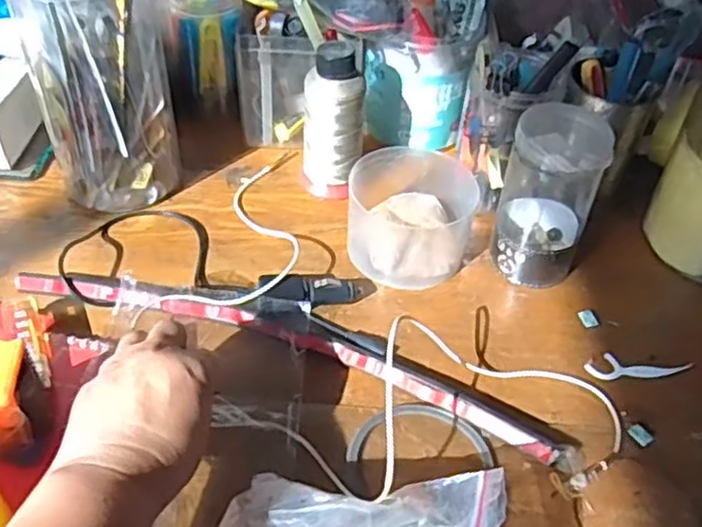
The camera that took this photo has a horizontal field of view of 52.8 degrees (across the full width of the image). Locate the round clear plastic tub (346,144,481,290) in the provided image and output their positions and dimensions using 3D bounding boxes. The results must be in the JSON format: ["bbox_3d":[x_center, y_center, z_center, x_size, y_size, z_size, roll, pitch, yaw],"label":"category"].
[{"bbox_3d":[0.046,-0.041,0.552,0.095,0.063,0.101,2,41,-2],"label":"round clear plastic tub"}]

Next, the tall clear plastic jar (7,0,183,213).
[{"bbox_3d":[-0.193,-0.151,0.550,0.095,0.200,0.101,2,41,-2],"label":"tall clear plastic jar"}]

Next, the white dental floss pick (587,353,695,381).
[{"bbox_3d":[0.198,0.069,0.484,0.074,0.004,0.022,-1,42,-6],"label":"white dental floss pick"}]

